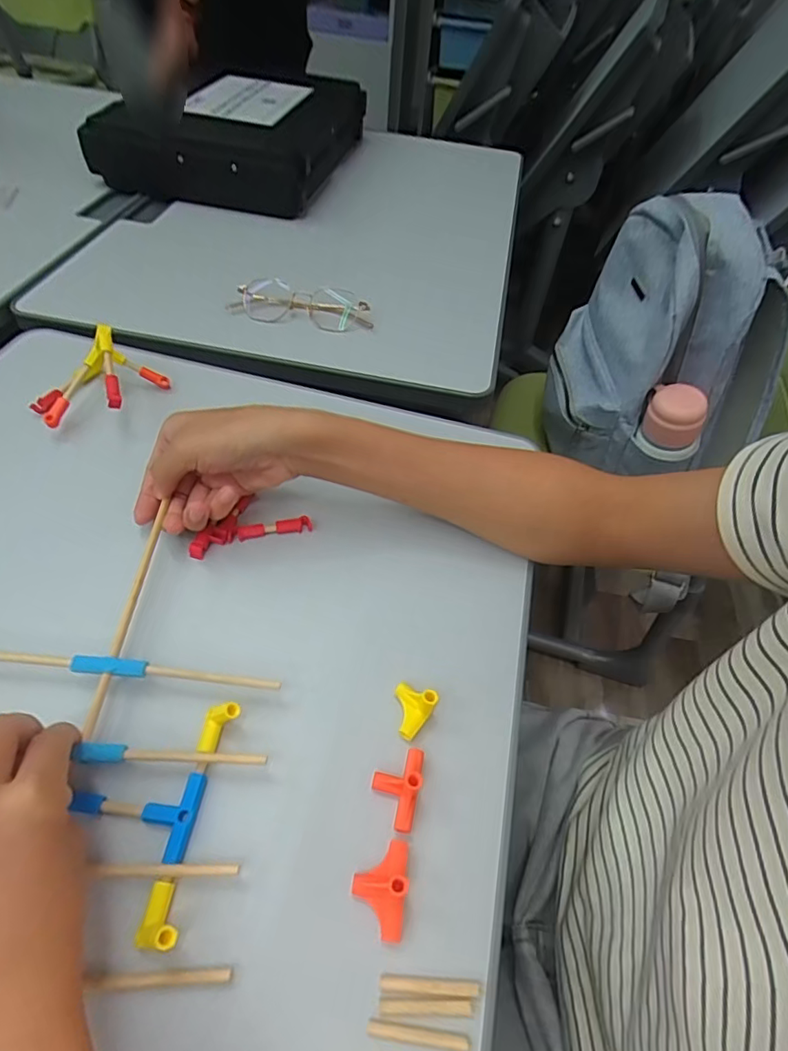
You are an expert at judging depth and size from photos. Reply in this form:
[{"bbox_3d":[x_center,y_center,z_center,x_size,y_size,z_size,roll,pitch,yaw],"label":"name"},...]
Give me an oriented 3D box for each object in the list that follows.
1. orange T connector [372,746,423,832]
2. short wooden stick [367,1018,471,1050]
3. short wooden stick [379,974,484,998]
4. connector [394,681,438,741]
[{"bbox_3d":[0.002,0.139,0.292,0.025,0.023,0.042,12,52,4],"label":"orange T connector"},{"bbox_3d":[0.011,0.225,0.237,0.046,0.004,0.006,9,52,2],"label":"short wooden stick"},{"bbox_3d":[0.017,0.212,0.248,0.046,0.004,0.006,6,52,-1],"label":"short wooden stick"},{"bbox_3d":[0.010,0.111,0.322,0.025,0.014,0.028,21,53,11],"label":"connector"}]

